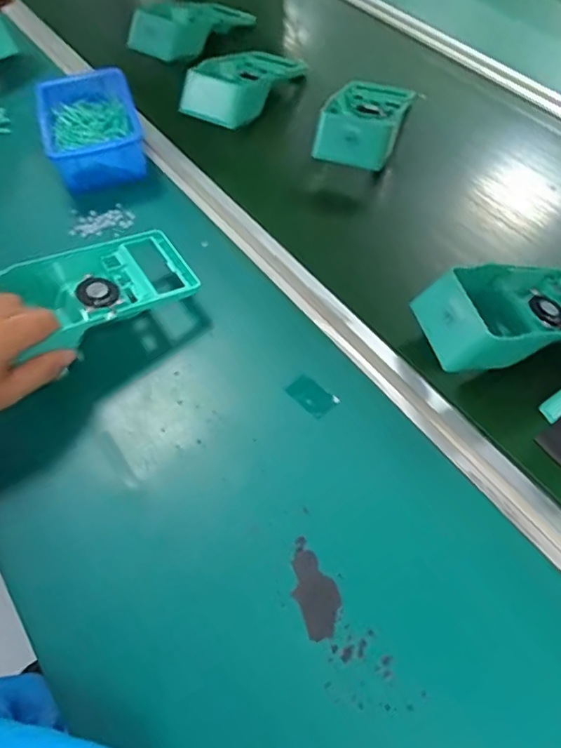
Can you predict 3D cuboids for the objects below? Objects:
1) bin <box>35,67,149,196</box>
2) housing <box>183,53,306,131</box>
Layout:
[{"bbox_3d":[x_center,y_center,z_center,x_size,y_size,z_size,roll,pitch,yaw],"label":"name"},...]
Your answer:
[{"bbox_3d":[-0.209,-0.270,0.621,0.105,0.053,0.149,-16,56,-10],"label":"bin"},{"bbox_3d":[-0.043,-0.364,0.688,0.080,0.058,0.201,21,57,15],"label":"housing"}]

